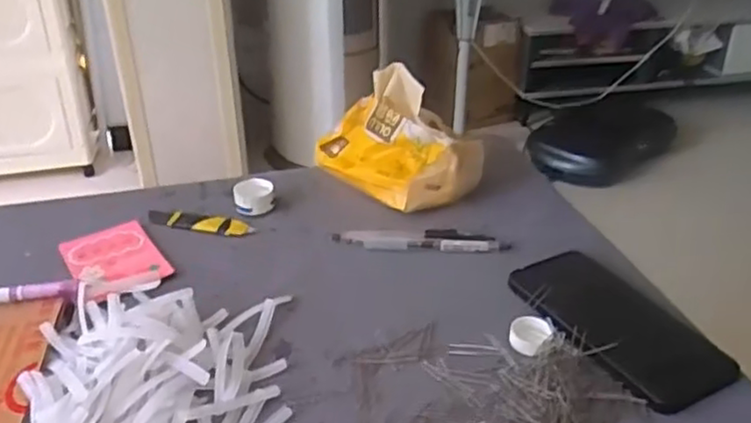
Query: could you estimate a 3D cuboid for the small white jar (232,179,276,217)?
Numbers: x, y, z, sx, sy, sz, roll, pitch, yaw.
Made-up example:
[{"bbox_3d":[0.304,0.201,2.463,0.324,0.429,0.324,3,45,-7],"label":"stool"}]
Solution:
[{"bbox_3d":[-0.117,-0.016,0.671,0.037,0.018,0.036,2,30,-1],"label":"small white jar"}]

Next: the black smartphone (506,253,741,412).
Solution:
[{"bbox_3d":[0.171,0.078,0.508,0.077,0.016,0.164,-23,37,-22],"label":"black smartphone"}]

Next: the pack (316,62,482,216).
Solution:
[{"bbox_3d":[0.022,-0.080,0.690,0.106,0.109,0.158,-21,37,-35],"label":"pack"}]

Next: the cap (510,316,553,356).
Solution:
[{"bbox_3d":[0.111,0.089,0.499,0.029,0.015,0.030,2,30,-1],"label":"cap"}]

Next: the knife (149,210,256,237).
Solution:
[{"bbox_3d":[-0.163,0.008,0.643,0.104,0.005,0.025,10,31,12],"label":"knife"}]

